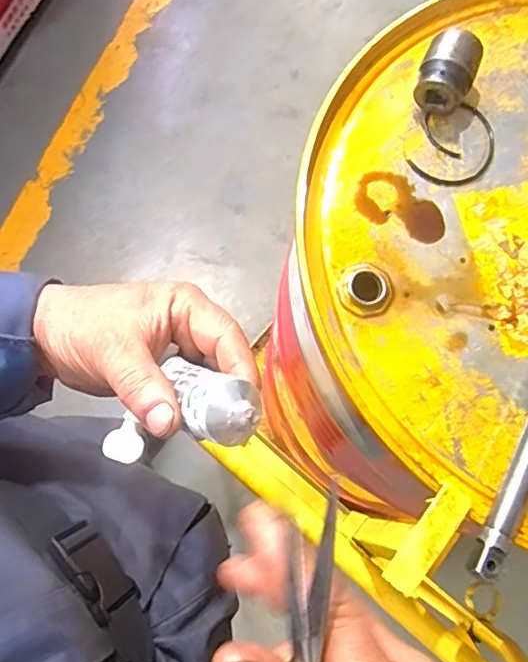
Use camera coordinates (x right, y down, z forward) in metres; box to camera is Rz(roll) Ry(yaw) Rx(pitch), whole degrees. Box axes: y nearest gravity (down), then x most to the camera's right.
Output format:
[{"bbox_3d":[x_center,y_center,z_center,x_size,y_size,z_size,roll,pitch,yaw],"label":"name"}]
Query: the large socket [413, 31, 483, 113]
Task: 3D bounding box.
[{"bbox_3d":[0.171,-0.241,0.522,0.048,0.039,0.062,22,76,4],"label":"large socket"}]

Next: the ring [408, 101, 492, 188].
[{"bbox_3d":[0.182,-0.176,0.533,0.072,0.004,0.091,22,79,4],"label":"ring"}]

